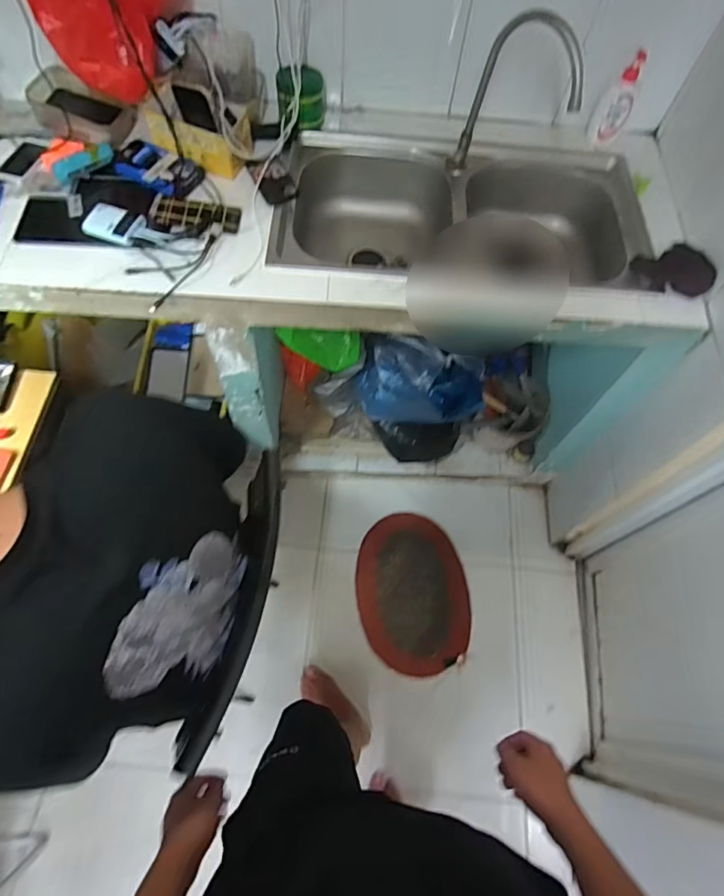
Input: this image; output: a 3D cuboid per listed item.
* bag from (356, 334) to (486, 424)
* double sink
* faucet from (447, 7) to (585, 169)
[{"bbox_3d":[0.162,-0.172,1.428,0.337,0.237,0.193,15,64,4],"label":"bag"},{"bbox_3d":[0.198,-0.470,1.128,0.747,0.241,0.366,4,64,-2],"label":"double sink"},{"bbox_3d":[0.297,-0.653,0.949,0.205,0.293,0.062,20,65,6],"label":"faucet"}]

